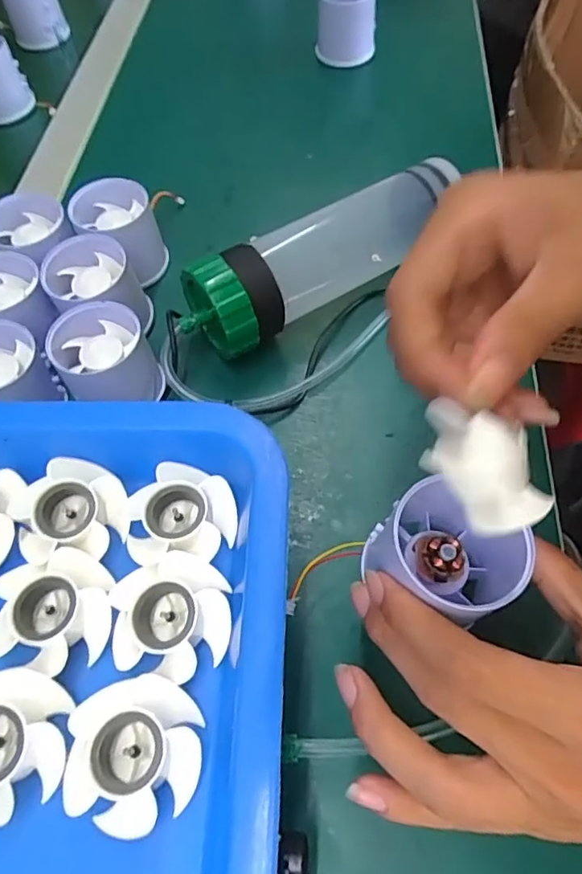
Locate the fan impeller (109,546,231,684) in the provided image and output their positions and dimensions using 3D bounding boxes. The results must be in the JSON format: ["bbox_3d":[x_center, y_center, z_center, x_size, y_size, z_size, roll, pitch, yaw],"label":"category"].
[{"bbox_3d":[-0.043,0.065,0.197,0.040,0.015,0.042,-2,60,3],"label":"fan impeller"}]

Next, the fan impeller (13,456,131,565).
[{"bbox_3d":[-0.088,0.031,0.218,0.042,0.017,0.042,-2,60,3],"label":"fan impeller"}]

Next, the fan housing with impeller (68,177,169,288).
[{"bbox_3d":[-0.114,-0.135,0.365,0.051,0.049,0.055,-1,60,1],"label":"fan housing with impeller"}]

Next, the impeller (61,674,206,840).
[{"bbox_3d":[-0.050,0.102,0.177,0.040,0.015,0.043,-2,60,3],"label":"impeller"}]

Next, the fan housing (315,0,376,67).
[{"bbox_3d":[0.051,-0.381,0.500,0.054,0.058,0.044,2,60,5],"label":"fan housing"}]

